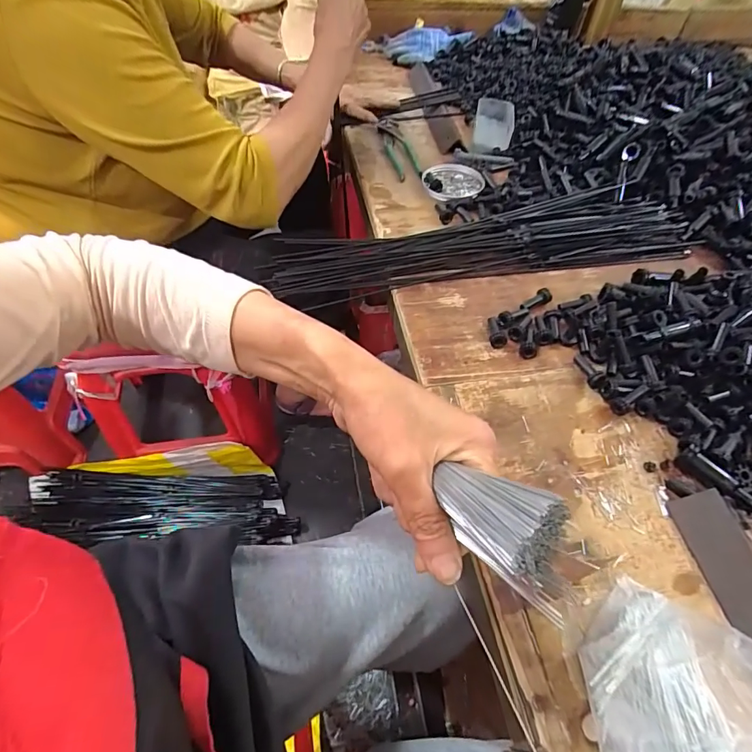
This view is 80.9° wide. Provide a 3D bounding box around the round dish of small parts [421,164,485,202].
[{"bbox_3d":[0.114,-0.288,0.656,0.089,0.014,0.104,5,54,1],"label":"round dish of small parts"}]

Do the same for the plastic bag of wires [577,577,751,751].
[{"bbox_3d":[0.185,0.197,0.257,0.116,0.081,0.137,-21,56,-15],"label":"plastic bag of wires"}]

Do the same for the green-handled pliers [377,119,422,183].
[{"bbox_3d":[0.037,-0.366,0.705,0.039,0.010,0.172,-8,55,-9],"label":"green-handled pliers"}]

